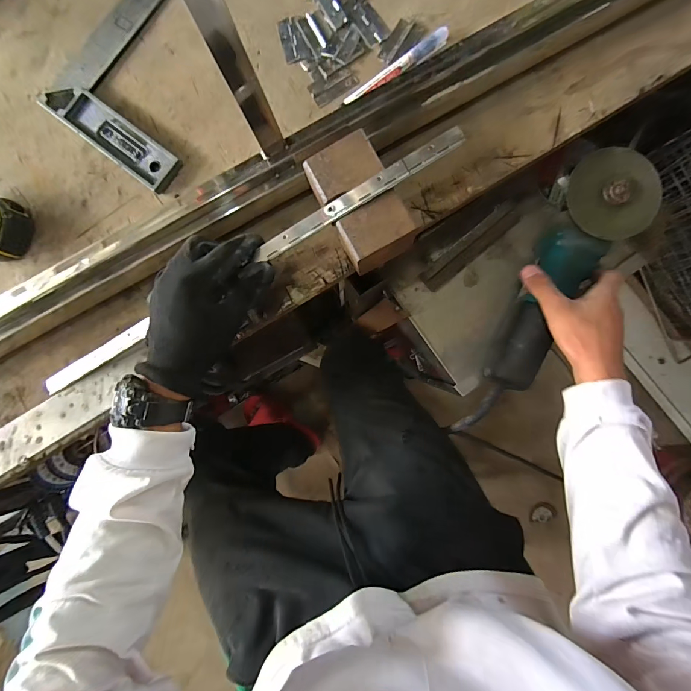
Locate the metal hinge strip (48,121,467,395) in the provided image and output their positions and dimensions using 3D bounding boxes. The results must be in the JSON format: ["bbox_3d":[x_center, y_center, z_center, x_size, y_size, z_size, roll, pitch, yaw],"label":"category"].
[{"bbox_3d":[-0.118,-0.065,0.350,0.489,0.012,0.019,-27,85,12],"label":"metal hinge strip"}]

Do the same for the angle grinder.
[{"bbox_3d":[0.242,-0.047,0.439,0.088,0.079,0.369,27,100,6],"label":"angle grinder"}]

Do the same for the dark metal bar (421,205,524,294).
[{"bbox_3d":[0.166,-0.131,0.471,0.150,0.023,0.031,-40,84,2],"label":"dark metal bar"}]

